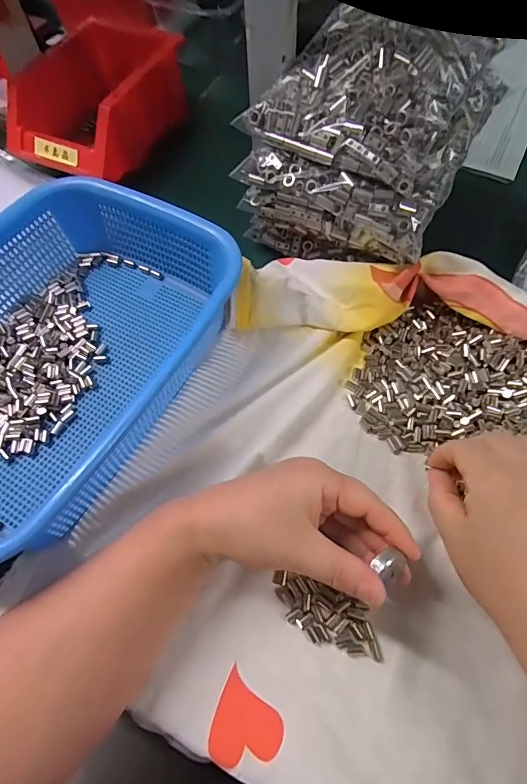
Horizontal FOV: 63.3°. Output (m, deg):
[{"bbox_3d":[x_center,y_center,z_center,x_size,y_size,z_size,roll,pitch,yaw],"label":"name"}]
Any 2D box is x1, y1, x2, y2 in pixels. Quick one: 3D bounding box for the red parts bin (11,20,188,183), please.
[{"bbox_3d":[-0.180,-0.311,0.464,0.132,0.072,0.172,21,67,10],"label":"red parts bin"}]

